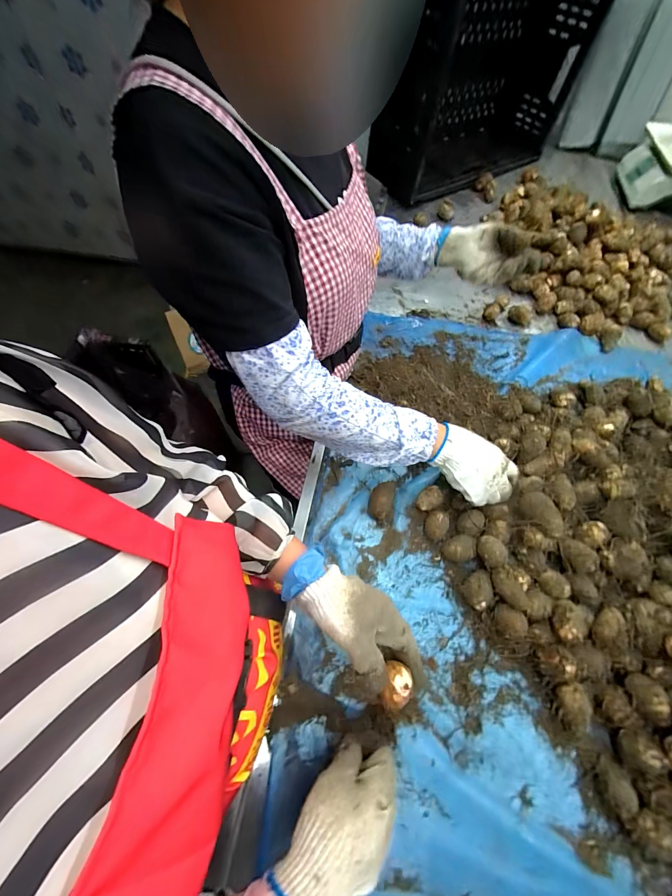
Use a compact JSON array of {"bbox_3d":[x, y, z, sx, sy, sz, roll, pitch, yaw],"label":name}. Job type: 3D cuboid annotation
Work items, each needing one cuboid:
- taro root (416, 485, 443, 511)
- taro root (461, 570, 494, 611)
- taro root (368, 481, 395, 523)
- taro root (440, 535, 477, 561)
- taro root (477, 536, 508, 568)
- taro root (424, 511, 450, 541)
[{"bbox_3d":[0.151,0.086,0.546,0.031,0.028,0.046,40,68,19],"label":"taro root"},{"bbox_3d":[0.202,0.204,0.480,0.042,0.035,0.045,0,61,0],"label":"taro root"},{"bbox_3d":[0.076,0.082,0.547,0.041,0.035,0.073,9,61,5],"label":"taro root"},{"bbox_3d":[0.185,0.152,0.505,0.049,0.036,0.035,-6,61,-3],"label":"taro root"},{"bbox_3d":[0.224,0.150,0.486,0.036,0.028,0.043,-21,64,-11],"label":"taro root"},{"bbox_3d":[0.156,0.121,0.523,0.033,0.029,0.042,12,62,6],"label":"taro root"}]

